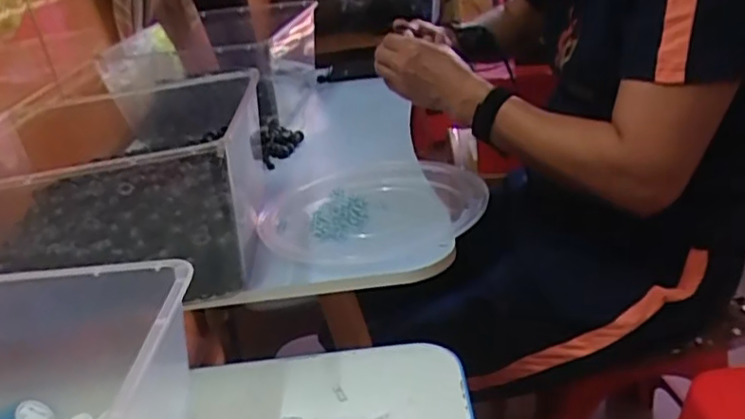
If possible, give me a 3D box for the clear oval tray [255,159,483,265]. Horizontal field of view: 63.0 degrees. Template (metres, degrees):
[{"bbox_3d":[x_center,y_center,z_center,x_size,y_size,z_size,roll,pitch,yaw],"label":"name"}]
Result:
[{"bbox_3d":[0.000,-0.003,0.624,0.222,0.042,0.233,0,26,-1],"label":"clear oval tray"}]

